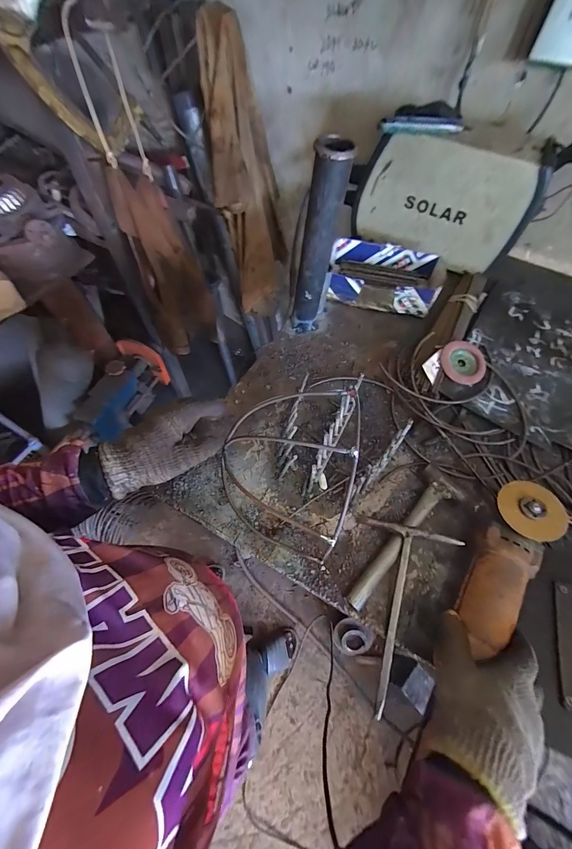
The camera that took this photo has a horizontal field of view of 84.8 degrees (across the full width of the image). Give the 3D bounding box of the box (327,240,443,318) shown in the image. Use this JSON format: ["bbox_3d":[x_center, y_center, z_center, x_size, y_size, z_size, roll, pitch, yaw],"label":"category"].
[{"bbox_3d":[0.215,-0.313,0.682,0.219,0.065,0.151,14,63,6],"label":"box"}]

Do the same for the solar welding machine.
[{"bbox_3d":[0.312,-0.459,0.636,0.339,0.212,0.110,31,66,14],"label":"solar welding machine"}]

